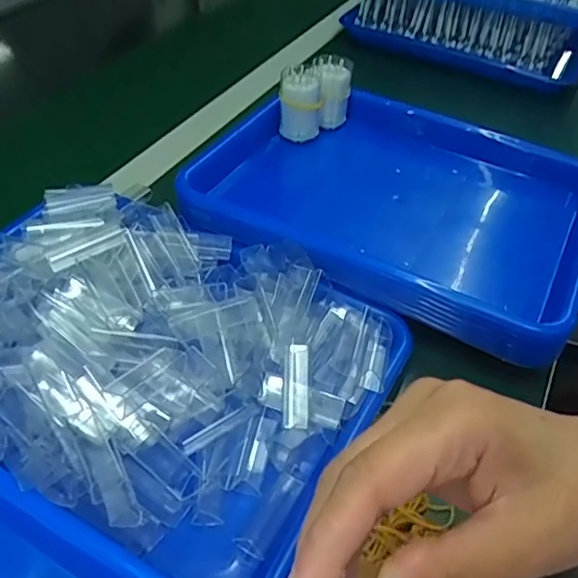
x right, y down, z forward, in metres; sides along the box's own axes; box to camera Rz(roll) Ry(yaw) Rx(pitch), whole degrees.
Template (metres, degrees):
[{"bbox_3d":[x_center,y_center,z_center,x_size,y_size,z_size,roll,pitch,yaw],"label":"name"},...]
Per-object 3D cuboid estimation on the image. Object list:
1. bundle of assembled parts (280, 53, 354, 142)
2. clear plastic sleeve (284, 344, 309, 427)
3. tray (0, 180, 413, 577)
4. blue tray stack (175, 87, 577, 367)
[{"bbox_3d":[0.027,-0.189,0.595,0.080,0.070,0.034,-31,54,-30],"label":"bundle of assembled parts"},{"bbox_3d":[0.006,0.062,0.377,0.014,0.004,0.053,3,69,-1],"label":"clear plastic sleeve"},{"bbox_3d":[-0.095,0.035,0.403,0.302,0.064,0.237,24,48,19],"label":"tray"},{"bbox_3d":[0.088,-0.078,0.537,0.340,0.065,0.247,22,47,17],"label":"blue tray stack"}]

